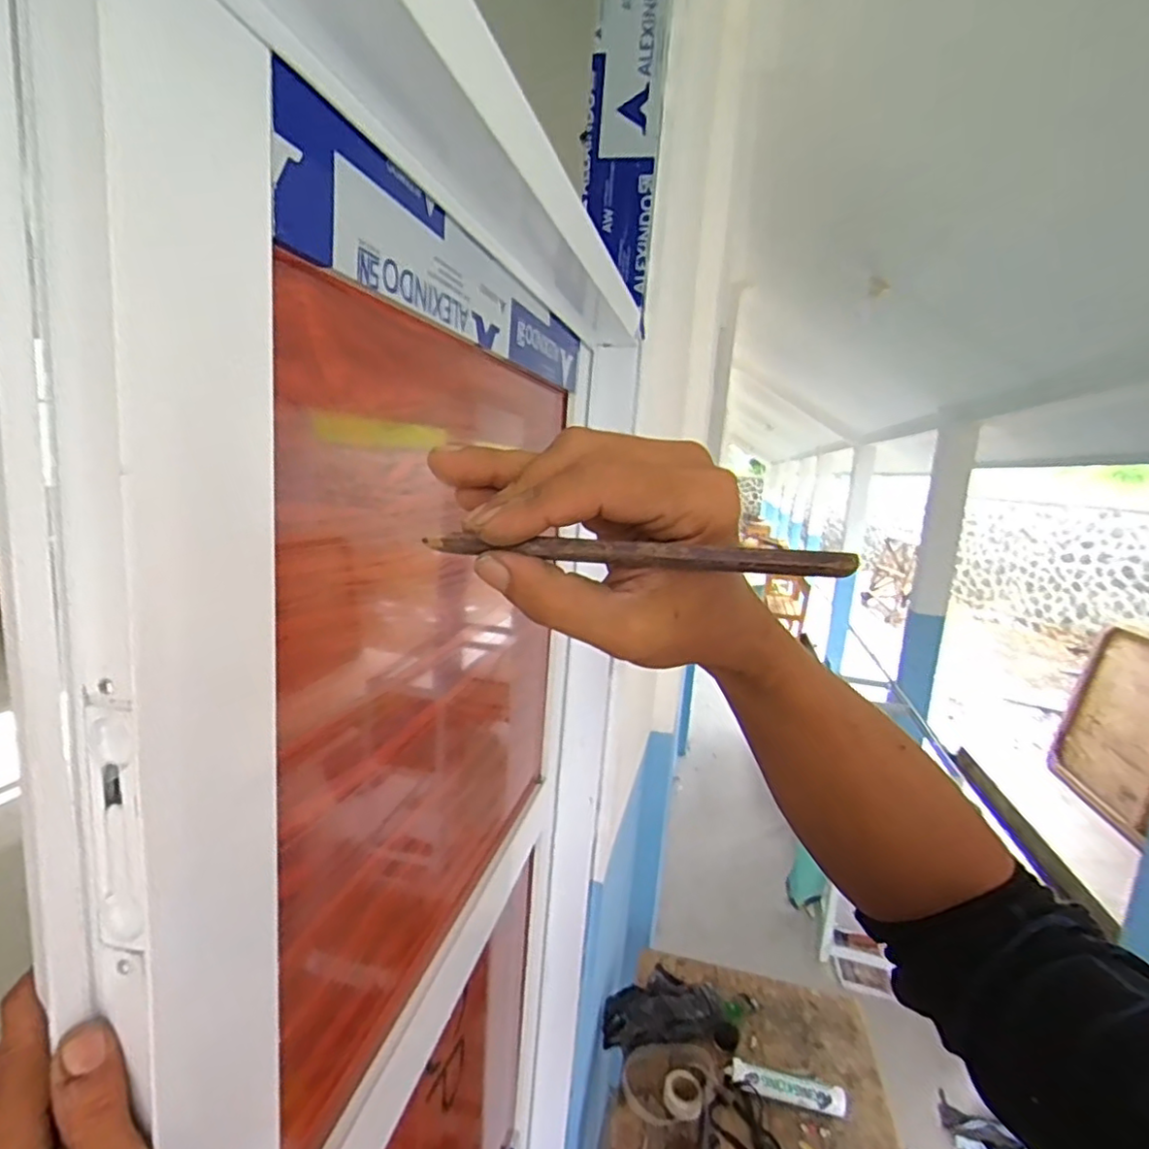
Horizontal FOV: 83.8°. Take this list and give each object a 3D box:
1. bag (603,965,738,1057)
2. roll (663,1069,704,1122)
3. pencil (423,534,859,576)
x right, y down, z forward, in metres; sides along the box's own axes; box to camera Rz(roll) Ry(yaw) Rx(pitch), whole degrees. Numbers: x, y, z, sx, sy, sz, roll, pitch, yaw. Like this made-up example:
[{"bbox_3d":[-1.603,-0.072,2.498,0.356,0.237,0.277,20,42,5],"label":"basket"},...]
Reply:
[{"bbox_3d":[0.211,0.955,1.416,0.286,0.126,0.137,2,11,-14],"label":"bag"},{"bbox_3d":[0.216,1.035,1.274,0.079,0.044,0.071,8,11,15],"label":"roll"},{"bbox_3d":[0.020,-0.008,0.236,0.155,0.008,0.004,4,10,13],"label":"pencil"}]

